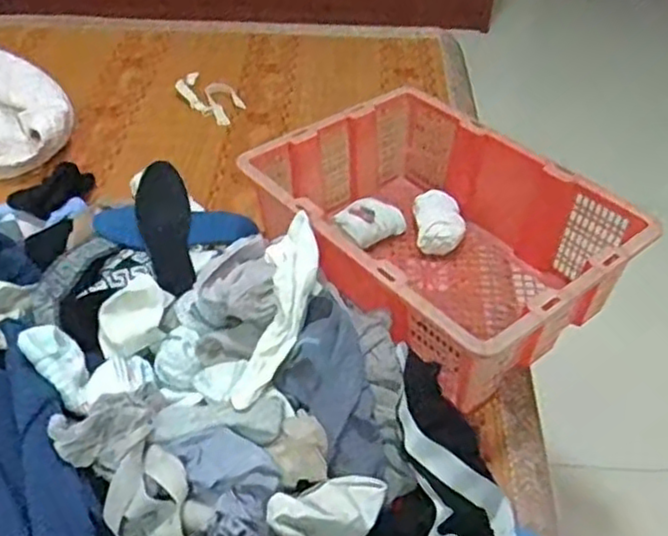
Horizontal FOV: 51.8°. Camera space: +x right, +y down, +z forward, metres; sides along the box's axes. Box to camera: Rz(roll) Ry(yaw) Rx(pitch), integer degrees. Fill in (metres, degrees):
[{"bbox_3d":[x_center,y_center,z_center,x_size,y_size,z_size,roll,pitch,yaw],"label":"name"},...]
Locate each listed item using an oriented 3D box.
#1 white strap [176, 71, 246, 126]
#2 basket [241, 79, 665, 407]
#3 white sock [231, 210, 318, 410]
[{"bbox_3d":[-0.245,-0.340,1.363,0.155,0.017,0.082,37,65,17],"label":"white strap"},{"bbox_3d":[0.136,-0.044,0.971,0.337,0.170,0.474,-30,52,-29],"label":"basket"},{"bbox_3d":[-0.062,0.037,0.785,0.070,0.079,0.256,10,57,4],"label":"white sock"}]

